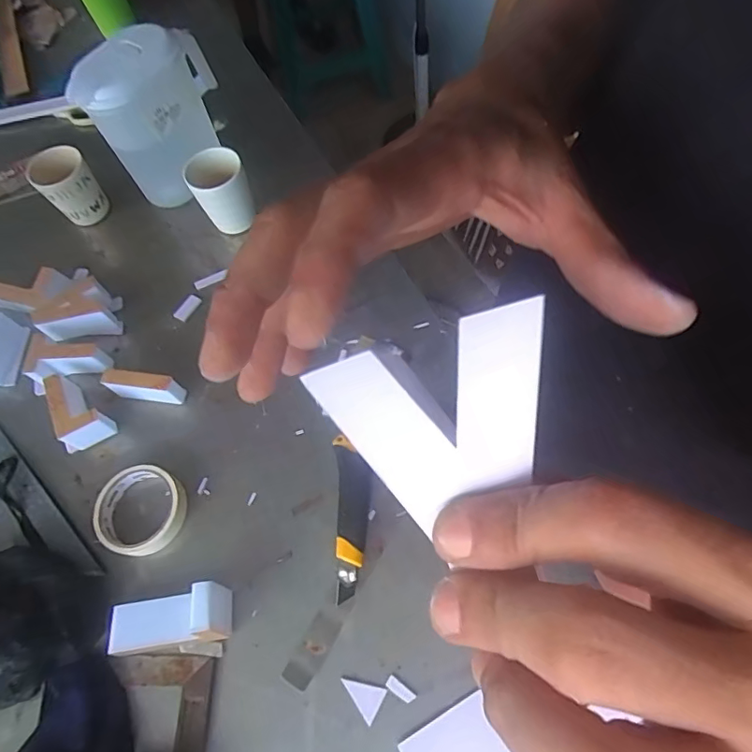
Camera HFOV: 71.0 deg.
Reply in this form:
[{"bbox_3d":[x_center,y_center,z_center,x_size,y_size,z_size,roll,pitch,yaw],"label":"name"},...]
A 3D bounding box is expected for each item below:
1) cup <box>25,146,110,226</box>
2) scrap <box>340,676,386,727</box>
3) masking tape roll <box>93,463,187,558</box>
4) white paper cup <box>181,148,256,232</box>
[{"bbox_3d":[-0.429,-0.264,0.742,0.075,0.082,0.080,-34,67,-11],"label":"cup"},{"bbox_3d":[-0.014,0.287,0.473,0.039,0.004,0.029,25,69,15],"label":"scrap"},{"bbox_3d":[-0.248,0.140,0.556,0.089,0.022,0.091,-2,64,4],"label":"masking tape roll"},{"bbox_3d":[-0.200,-0.238,0.689,0.067,0.095,0.063,-2,64,4],"label":"white paper cup"}]

